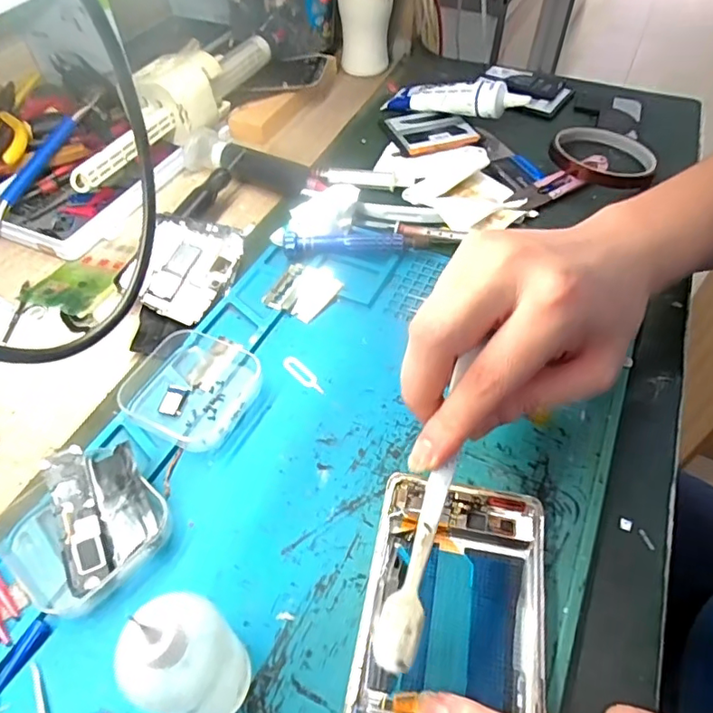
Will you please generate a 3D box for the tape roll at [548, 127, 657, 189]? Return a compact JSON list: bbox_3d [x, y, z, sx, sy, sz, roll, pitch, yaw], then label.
[{"bbox_3d":[0.204,-0.168,0.450,0.081,0.015,0.087,17,53,13],"label":"tape roll"}]

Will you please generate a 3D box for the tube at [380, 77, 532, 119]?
[{"bbox_3d":[0.088,-0.236,0.489,0.131,0.031,0.028,16,52,29],"label":"tube"}]

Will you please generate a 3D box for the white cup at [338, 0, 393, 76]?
[{"bbox_3d":[0.009,-0.341,0.552,0.053,0.078,0.045,-2,51,-2],"label":"white cup"}]

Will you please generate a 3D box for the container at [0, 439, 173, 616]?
[{"bbox_3d":[-0.127,0.078,0.249,0.068,0.022,0.065,-34,59,-24],"label":"container"}]

